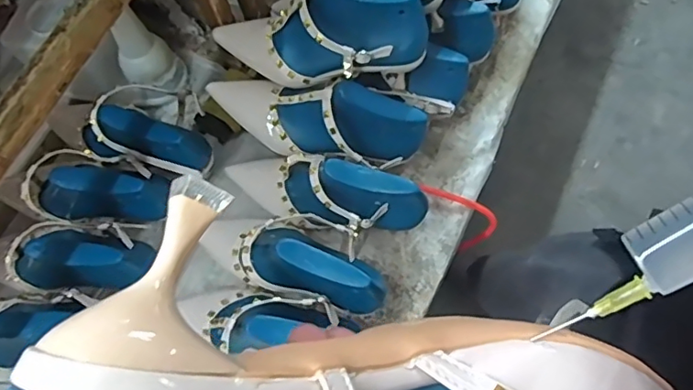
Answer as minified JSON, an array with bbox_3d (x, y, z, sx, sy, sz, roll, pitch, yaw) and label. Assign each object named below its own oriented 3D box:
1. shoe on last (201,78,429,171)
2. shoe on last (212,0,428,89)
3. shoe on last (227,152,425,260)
[{"bbox_3d":[-0.042,-0.094,0.658,0.265,0.088,0.076,18,72,8],"label":"shoe on last"},{"bbox_3d":[-0.036,-0.175,0.633,0.255,0.118,0.084,0,68,28],"label":"shoe on last"},{"bbox_3d":[-0.037,0.001,0.659,0.253,0.087,0.081,7,68,31],"label":"shoe on last"}]

